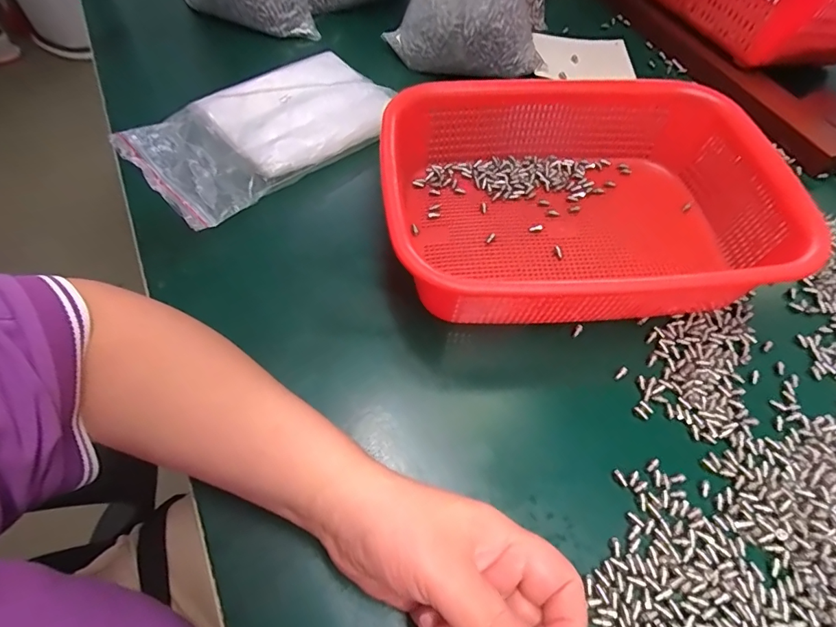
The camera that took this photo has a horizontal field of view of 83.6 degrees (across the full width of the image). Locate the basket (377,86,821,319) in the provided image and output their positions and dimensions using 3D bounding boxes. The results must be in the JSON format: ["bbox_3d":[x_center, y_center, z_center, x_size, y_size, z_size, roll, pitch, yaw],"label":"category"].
[{"bbox_3d":[0.119,-0.086,0.354,0.282,0.073,0.202,-8,59,-6],"label":"basket"}]

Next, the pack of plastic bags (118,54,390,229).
[{"bbox_3d":[-0.144,-0.175,0.442,0.225,0.025,0.159,-35,65,-21],"label":"pack of plastic bags"}]

